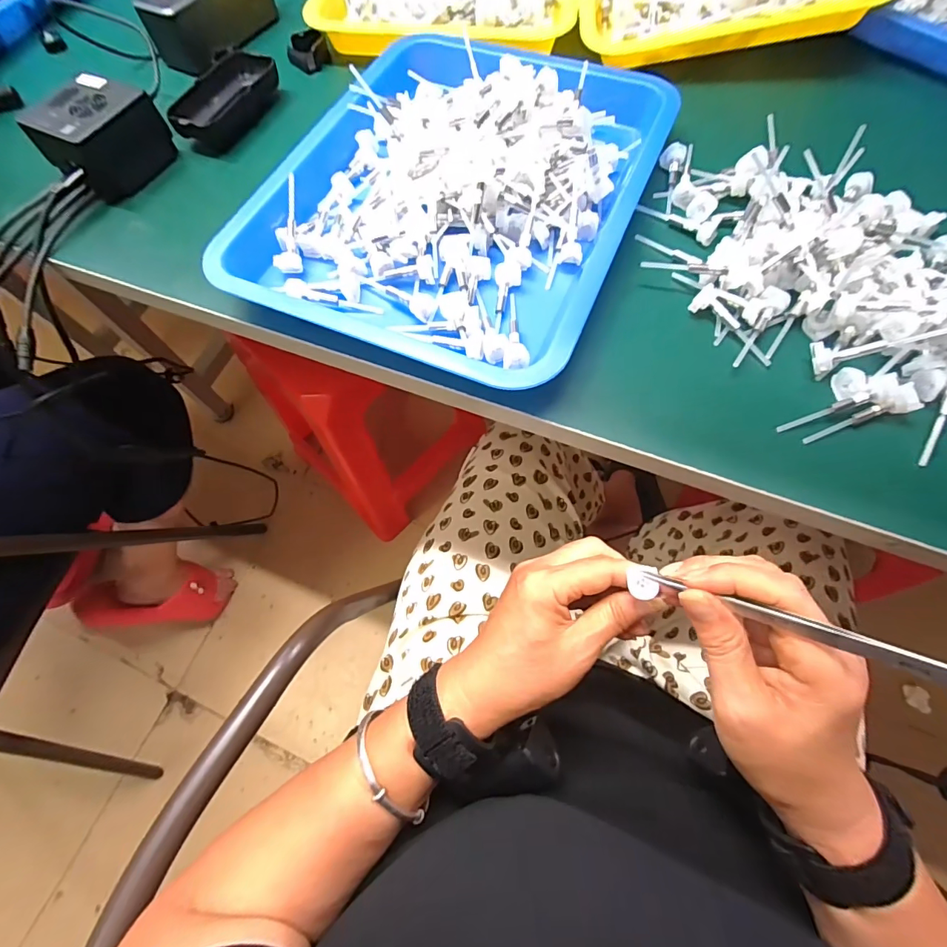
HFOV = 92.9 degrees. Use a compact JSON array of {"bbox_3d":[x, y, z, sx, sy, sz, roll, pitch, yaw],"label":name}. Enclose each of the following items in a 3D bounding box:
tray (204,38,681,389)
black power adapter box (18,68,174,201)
[{"bbox_3d":[-0.012,-0.223,0.337,0.264,0.047,0.318,21,70,10],"label":"tray"},{"bbox_3d":[-0.309,-0.282,0.375,0.061,0.050,0.082,29,72,13],"label":"black power adapter box"}]

